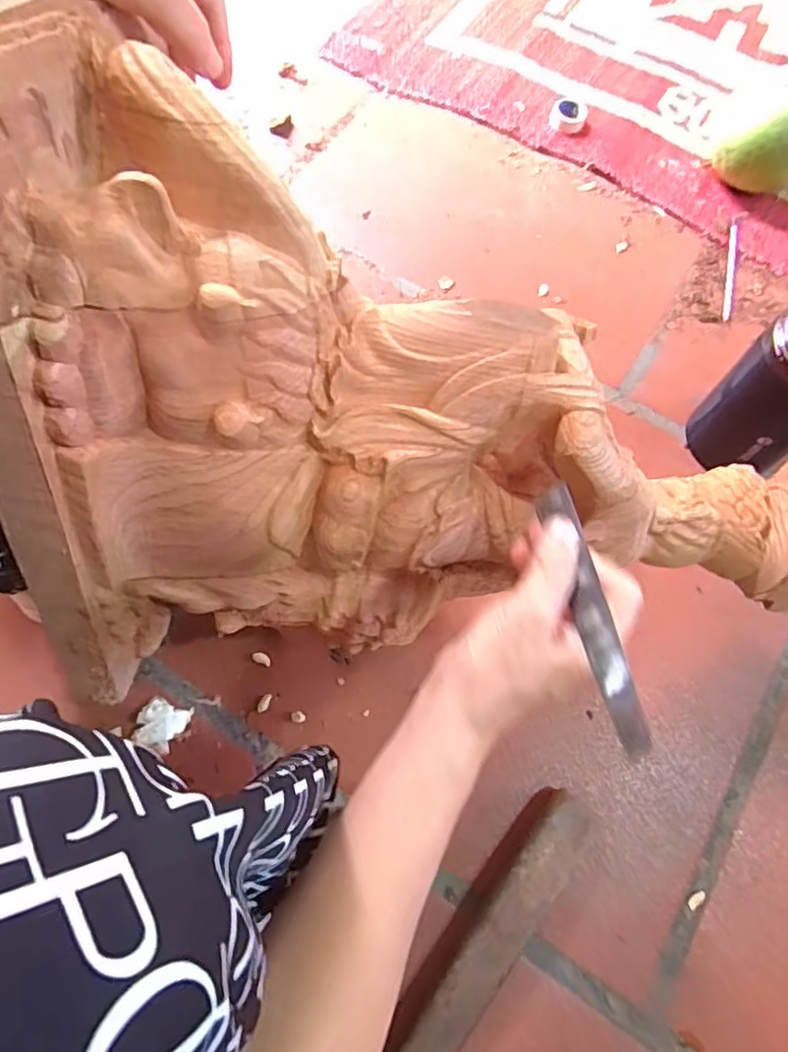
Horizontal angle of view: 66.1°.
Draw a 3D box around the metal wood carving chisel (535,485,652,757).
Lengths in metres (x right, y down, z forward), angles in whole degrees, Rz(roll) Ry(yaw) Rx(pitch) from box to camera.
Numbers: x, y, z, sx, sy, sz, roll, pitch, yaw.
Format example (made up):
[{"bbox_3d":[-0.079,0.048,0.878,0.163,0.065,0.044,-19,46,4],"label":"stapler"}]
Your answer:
[{"bbox_3d":[0.096,0.042,0.298,0.015,0.008,0.135,-6,59,-5],"label":"metal wood carving chisel"}]

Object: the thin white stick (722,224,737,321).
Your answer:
[{"bbox_3d":[0.422,-0.320,0.762,0.010,0.006,0.156,14,69,3],"label":"thin white stick"}]

